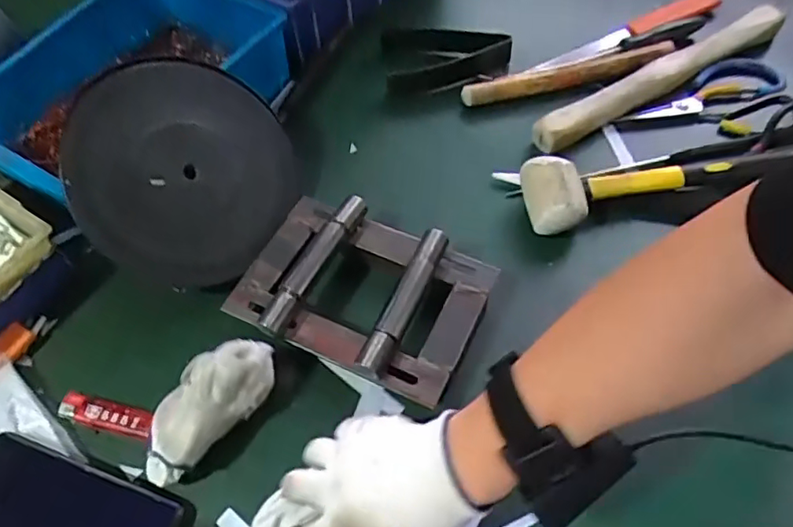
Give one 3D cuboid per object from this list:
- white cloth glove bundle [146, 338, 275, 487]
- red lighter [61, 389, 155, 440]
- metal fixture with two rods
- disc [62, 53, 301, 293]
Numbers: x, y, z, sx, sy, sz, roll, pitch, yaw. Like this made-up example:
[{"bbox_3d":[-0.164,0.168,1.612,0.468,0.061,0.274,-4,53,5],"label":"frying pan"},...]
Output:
[{"bbox_3d":[-0.142,0.104,0.441,0.051,0.054,0.116,36,66,23],"label":"white cloth glove bundle"},{"bbox_3d":[-0.230,0.120,0.470,0.079,0.010,0.022,12,59,10],"label":"red lighter"},{"bbox_3d":[-0.029,0.022,0.493,0.196,0.044,0.139,21,61,15],"label":"metal fixture with two rods"},{"bbox_3d":[-0.183,-0.084,0.511,0.175,0.022,0.193,39,73,-17],"label":"disc"}]

